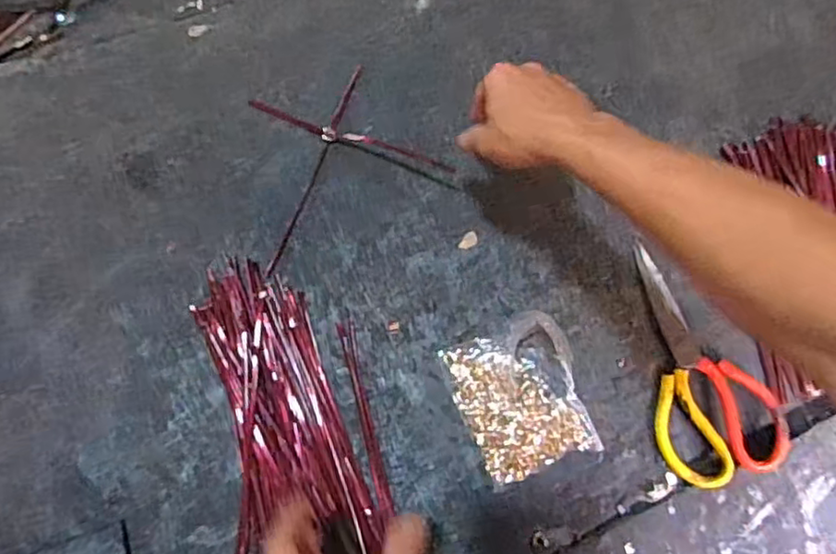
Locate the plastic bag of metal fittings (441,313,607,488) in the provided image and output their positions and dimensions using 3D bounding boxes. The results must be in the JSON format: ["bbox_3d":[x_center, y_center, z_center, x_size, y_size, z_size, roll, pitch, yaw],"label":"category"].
[{"bbox_3d":[0.100,0.114,0.607,0.118,0.044,0.144,-18,76,-7],"label":"plastic bag of metal fittings"}]

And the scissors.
[{"bbox_3d":[0.267,0.079,0.628,0.107,0.032,0.238,-17,75,-4],"label":"scissors"}]

